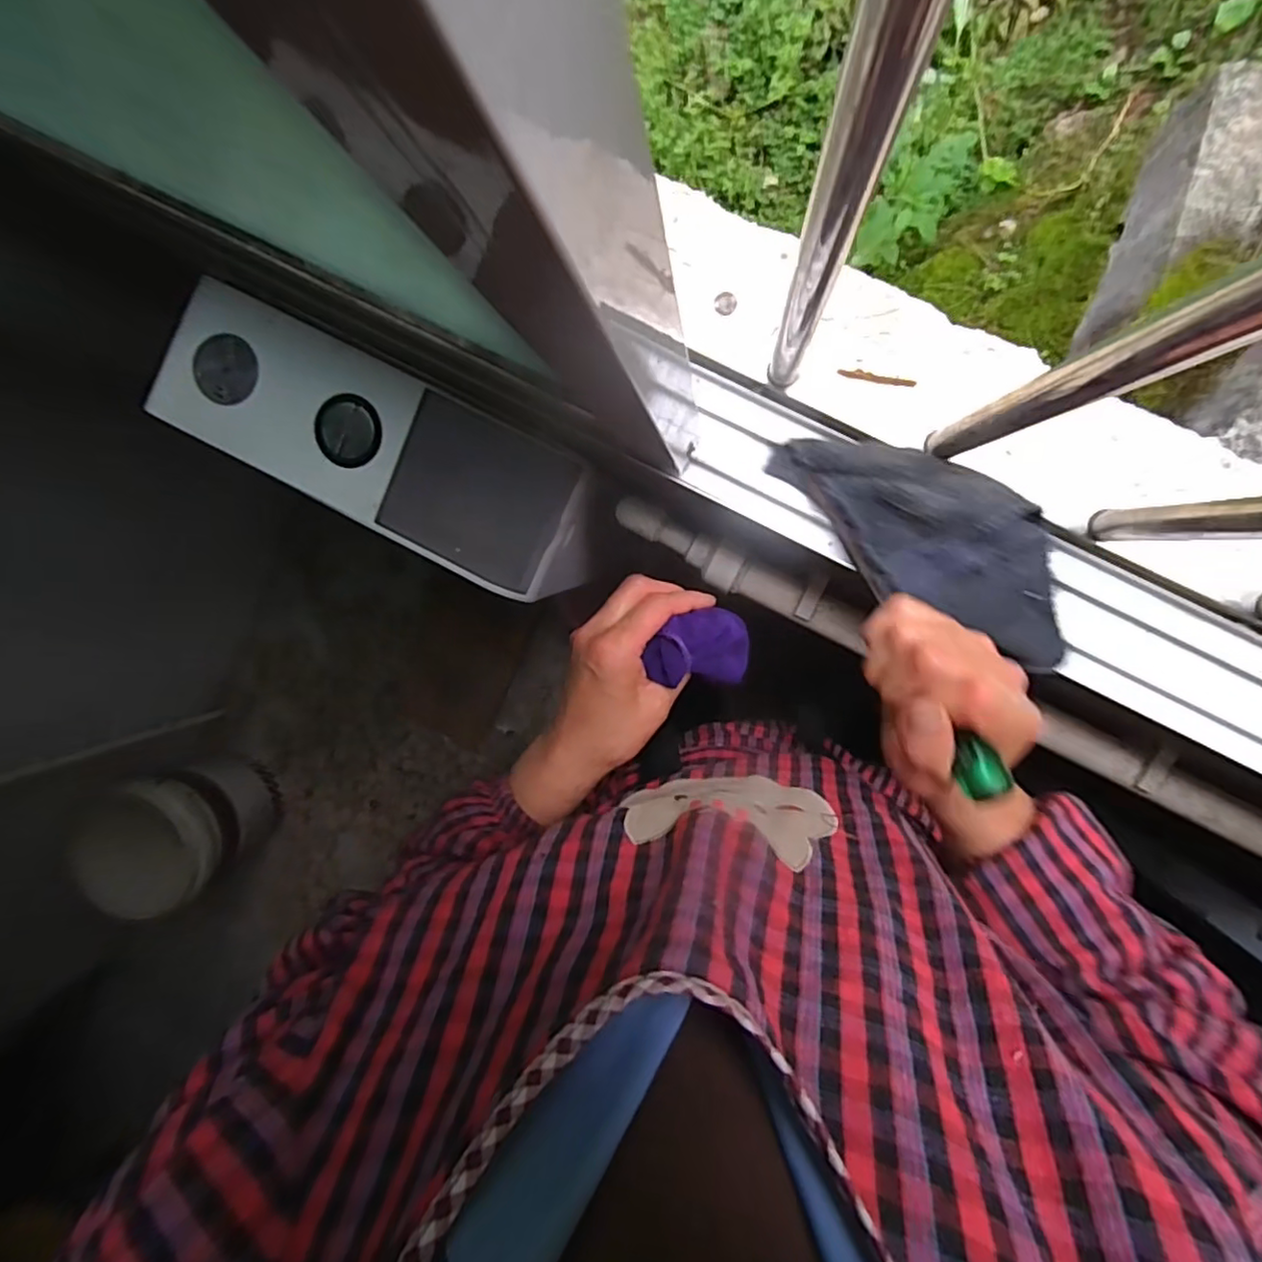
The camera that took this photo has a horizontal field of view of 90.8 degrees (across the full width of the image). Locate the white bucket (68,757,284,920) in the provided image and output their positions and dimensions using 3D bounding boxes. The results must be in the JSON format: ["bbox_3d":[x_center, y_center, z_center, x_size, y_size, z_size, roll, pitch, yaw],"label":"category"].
[{"bbox_3d":[-1.025,0.466,1.433,0.254,0.397,0.265,-32,91,9],"label":"white bucket"}]

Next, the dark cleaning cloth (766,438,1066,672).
[{"bbox_3d":[0.183,-0.059,0.381,0.204,0.026,0.081,37,98,5],"label":"dark cleaning cloth"}]

